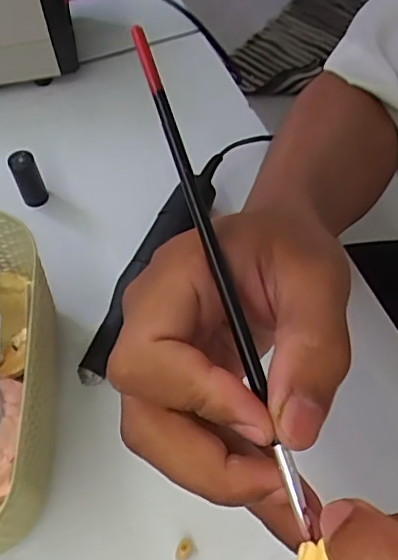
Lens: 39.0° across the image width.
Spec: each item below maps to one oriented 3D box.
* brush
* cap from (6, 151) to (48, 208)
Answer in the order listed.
[{"bbox_3d":[0.006,-0.005,0.177,0.005,0.007,0.170,-17,82,-9],"label":"brush"},{"bbox_3d":[-0.115,-0.068,0.379,0.017,0.038,0.016,0,60,1],"label":"cap"}]

